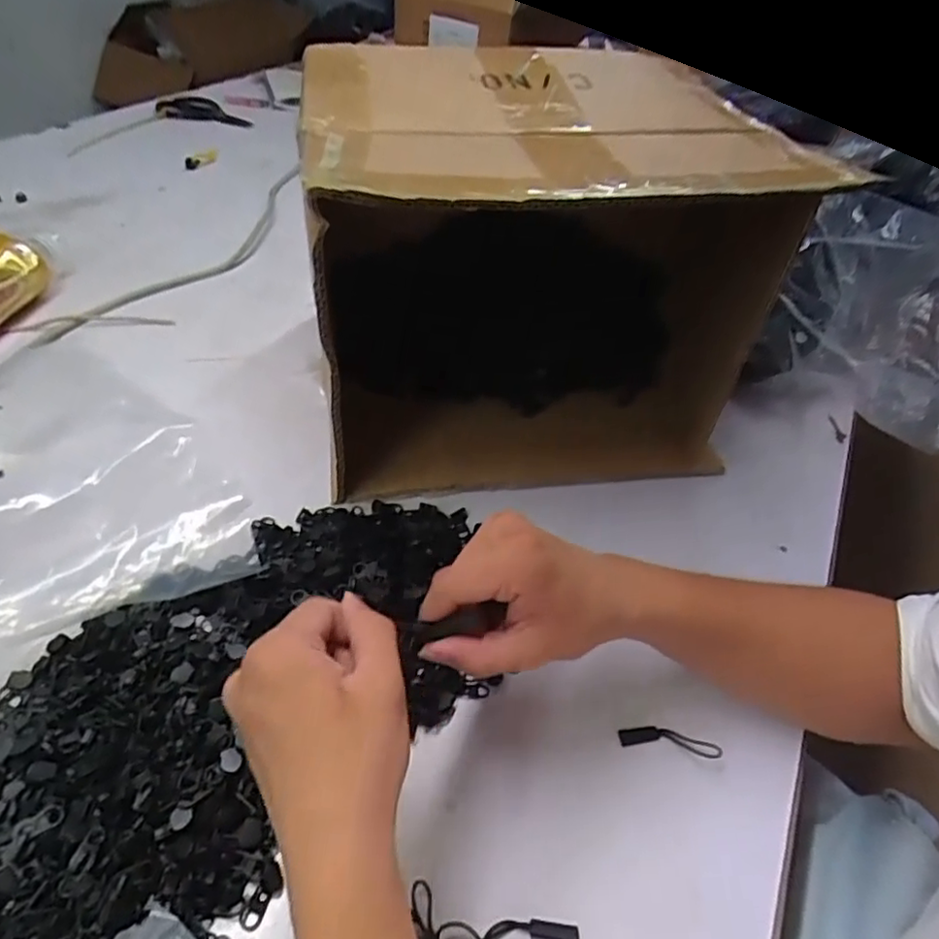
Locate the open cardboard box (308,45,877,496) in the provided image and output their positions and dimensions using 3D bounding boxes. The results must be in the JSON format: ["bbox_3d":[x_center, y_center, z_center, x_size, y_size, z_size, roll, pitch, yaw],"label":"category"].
[{"bbox_3d":[0.047,-0.164,0.512,0.331,0.249,0.270,-5,46,-11],"label":"open cardboard box"}]

